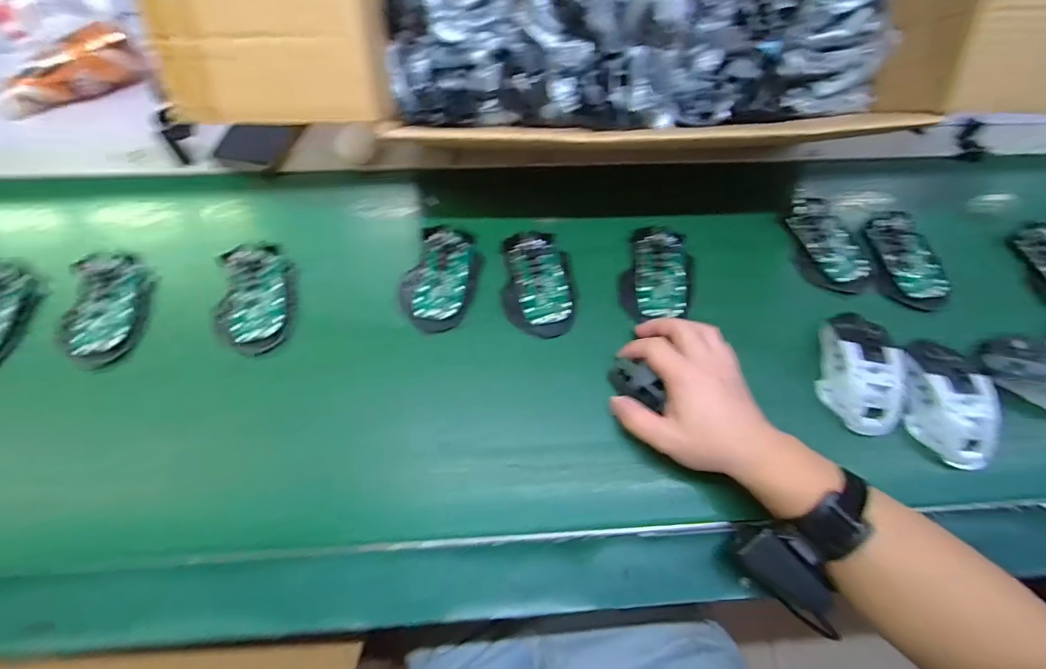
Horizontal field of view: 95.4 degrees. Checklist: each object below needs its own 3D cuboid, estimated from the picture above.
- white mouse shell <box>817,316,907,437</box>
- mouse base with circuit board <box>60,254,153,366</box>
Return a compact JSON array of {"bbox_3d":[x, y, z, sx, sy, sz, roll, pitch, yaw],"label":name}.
[{"bbox_3d":[0.314,0.030,0.443,0.062,0.038,0.119,3,64,0],"label":"white mouse shell"},{"bbox_3d":[-0.402,-0.027,0.457,0.065,0.024,0.112,-2,64,-2],"label":"mouse base with circuit board"}]

